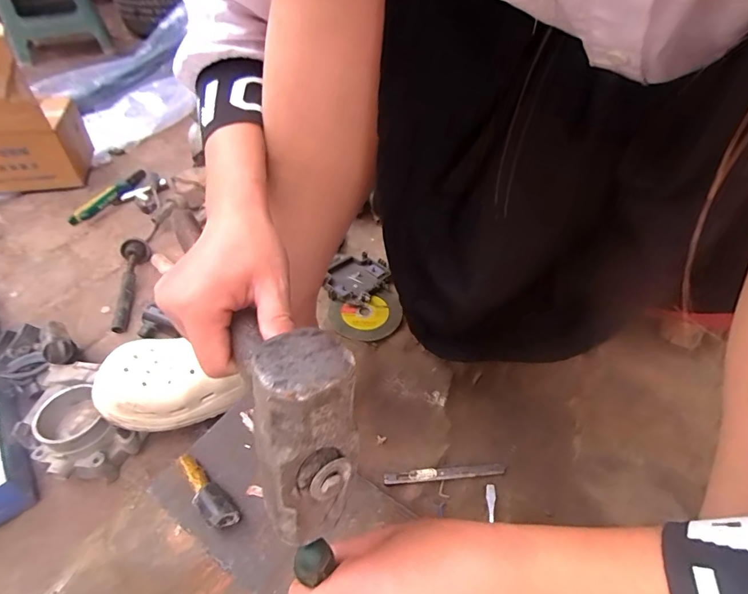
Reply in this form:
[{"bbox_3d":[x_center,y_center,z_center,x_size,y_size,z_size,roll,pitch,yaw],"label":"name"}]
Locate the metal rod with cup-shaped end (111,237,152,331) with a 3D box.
[{"bbox_3d":[-0.368,-0.032,0.638,0.039,0.028,0.197,-8,44,-5],"label":"metal rod with cup-shaped end"}]

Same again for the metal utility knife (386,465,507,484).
[{"bbox_3d":[0.072,0.182,0.436,0.122,0.006,0.011,-4,44,-1],"label":"metal utility knife"}]

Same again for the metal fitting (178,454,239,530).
[{"bbox_3d":[-0.146,0.165,0.361,0.078,0.026,0.023,30,57,28],"label":"metal fitting"}]

